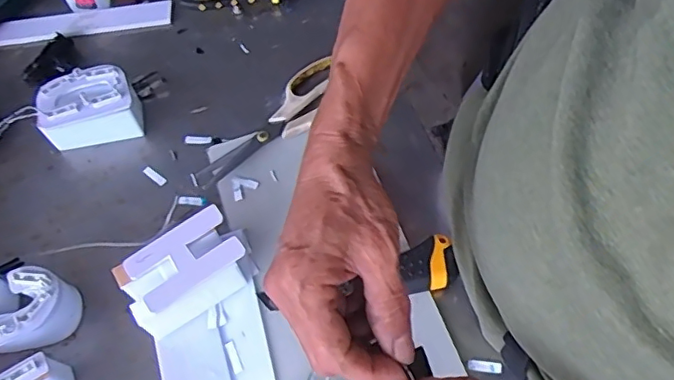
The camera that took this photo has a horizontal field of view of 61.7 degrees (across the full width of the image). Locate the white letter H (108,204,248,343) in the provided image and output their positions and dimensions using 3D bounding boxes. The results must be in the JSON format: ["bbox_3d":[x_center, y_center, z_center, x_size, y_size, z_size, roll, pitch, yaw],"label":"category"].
[{"bbox_3d":[-0.121,0.067,0.452,0.092,0.049,0.055,-32,66,-14],"label":"white letter H"}]

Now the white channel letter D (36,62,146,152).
[{"bbox_3d":[-0.235,-0.077,0.535,0.090,0.051,0.054,-15,63,-6],"label":"white channel letter D"}]

